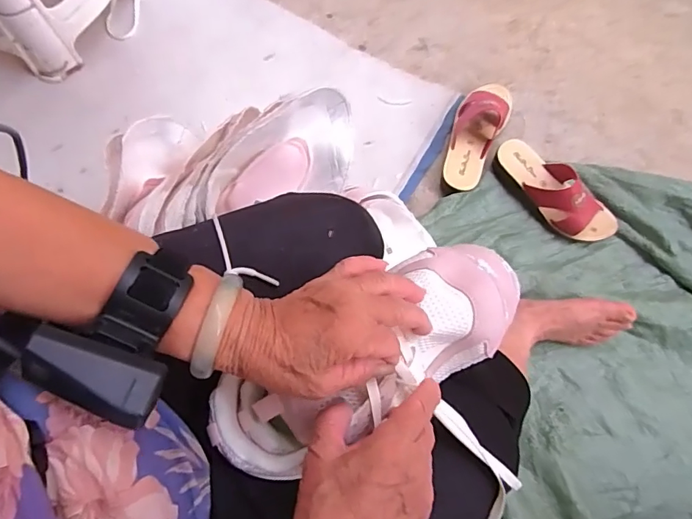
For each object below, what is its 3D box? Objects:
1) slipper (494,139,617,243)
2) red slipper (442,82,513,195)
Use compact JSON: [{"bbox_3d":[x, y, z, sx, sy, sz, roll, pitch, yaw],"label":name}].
[{"bbox_3d":[0.357,-0.121,0.807,0.090,0.073,0.231,-39,78,-12],"label":"slipper"},{"bbox_3d":[0.227,-0.226,0.835,0.086,0.078,0.237,26,74,6],"label":"red slipper"}]

